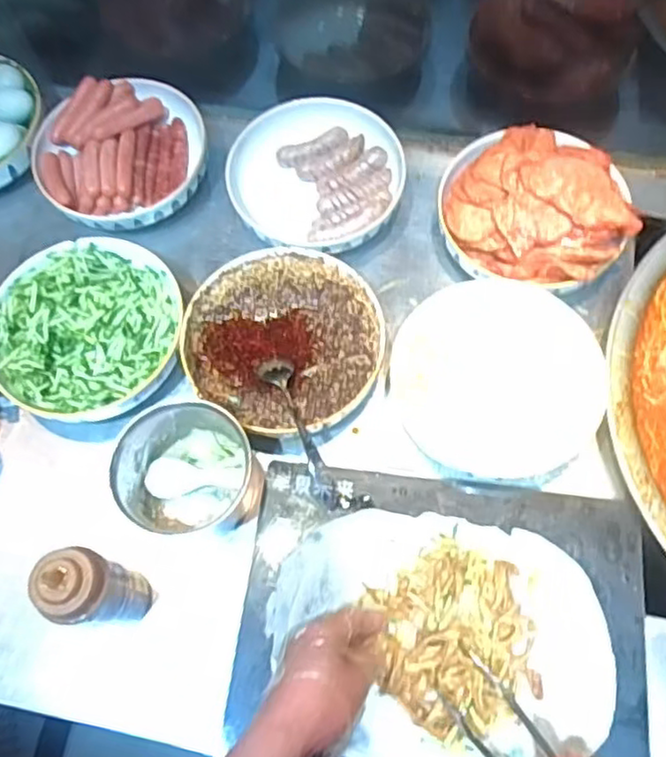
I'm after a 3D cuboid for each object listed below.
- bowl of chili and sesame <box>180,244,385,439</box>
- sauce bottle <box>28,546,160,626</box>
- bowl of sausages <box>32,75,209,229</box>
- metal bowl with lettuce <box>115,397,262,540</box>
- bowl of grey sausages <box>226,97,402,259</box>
[{"bbox_3d":[-0.056,-0.043,0.784,0.219,0.046,0.218,-1,67,2],"label":"bowl of chili and sesame"},{"bbox_3d":[-0.219,0.200,0.636,0.055,0.171,0.062,-4,67,2],"label":"sauce bottle"},{"bbox_3d":[-0.275,-0.291,0.895,0.214,0.068,0.214,-1,67,2],"label":"bowl of sausages"},{"bbox_3d":[-0.154,0.096,0.730,0.139,0.102,0.126,-17,68,-5],"label":"metal bowl with lettuce"},{"bbox_3d":[-0.021,-0.258,0.867,0.213,0.052,0.232,-1,67,2],"label":"bowl of grey sausages"}]

